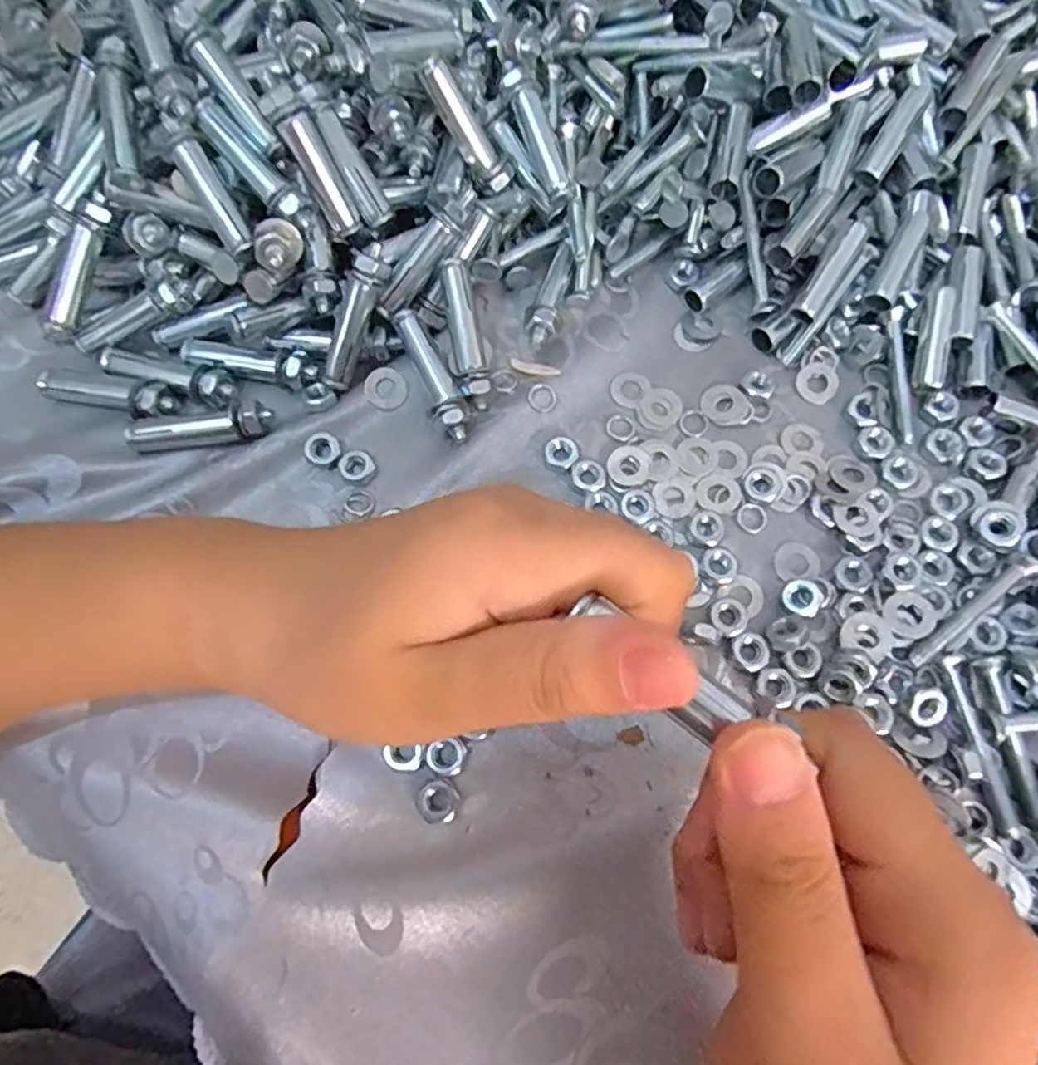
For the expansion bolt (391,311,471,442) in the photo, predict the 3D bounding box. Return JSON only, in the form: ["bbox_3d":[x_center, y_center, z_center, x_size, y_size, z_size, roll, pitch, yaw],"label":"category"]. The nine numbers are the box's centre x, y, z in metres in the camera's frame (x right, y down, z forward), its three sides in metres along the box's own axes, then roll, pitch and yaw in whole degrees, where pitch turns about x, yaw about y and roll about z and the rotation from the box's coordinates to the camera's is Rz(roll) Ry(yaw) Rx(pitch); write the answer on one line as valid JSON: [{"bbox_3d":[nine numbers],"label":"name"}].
[{"bbox_3d":[-0.033,-0.060,0.255,0.013,0.015,0.055,-26,72,-6],"label":"expansion bolt"}]

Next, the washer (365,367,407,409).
[{"bbox_3d":[-0.053,-0.058,0.262,0.016,0.004,0.016,1,84,-10],"label":"washer"}]

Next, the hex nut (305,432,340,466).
[{"bbox_3d":[-0.076,-0.033,0.250,0.011,0.004,0.013,40,77,14],"label":"hex nut"}]

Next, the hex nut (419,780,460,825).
[{"bbox_3d":[-0.026,0.087,0.211,0.012,0.004,0.013,10,72,5],"label":"hex nut"}]

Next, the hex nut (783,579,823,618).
[{"bbox_3d":[0.101,0.023,0.231,0.012,0.004,0.014,-48,45,3],"label":"hex nut"}]

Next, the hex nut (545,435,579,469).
[{"bbox_3d":[0.017,-0.031,0.251,0.012,0.006,0.011,39,77,14],"label":"hex nut"}]

